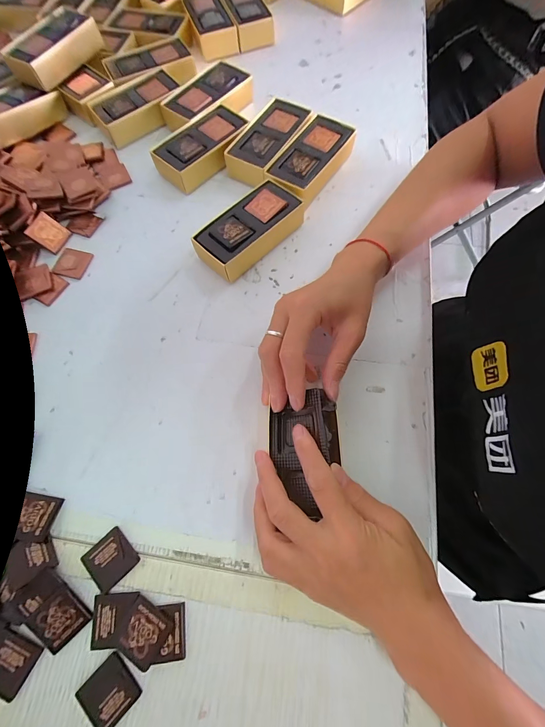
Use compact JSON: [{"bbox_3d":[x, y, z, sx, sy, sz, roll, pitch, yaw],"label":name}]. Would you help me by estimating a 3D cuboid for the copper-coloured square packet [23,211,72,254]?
[{"bbox_3d":[-0.248,-0.145,0.354,0.004,0.034,0.032,10,67,52],"label":"copper-coloured square packet"}]

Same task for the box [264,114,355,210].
[{"bbox_3d":[0.045,-0.231,0.374,0.060,0.034,0.117,35,74,13],"label":"box"}]

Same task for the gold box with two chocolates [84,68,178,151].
[{"bbox_3d":[-0.174,-0.333,0.417,0.110,0.031,0.064,-32,72,-10],"label":"gold box with two chocolates"}]

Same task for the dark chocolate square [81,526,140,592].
[{"bbox_3d":[-0.129,0.155,0.253,0.034,0.005,0.034,-41,74,-13],"label":"dark chocolate square"}]

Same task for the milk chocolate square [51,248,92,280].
[{"bbox_3d":[-0.221,-0.111,0.352,0.035,0.004,0.034,16,71,7],"label":"milk chocolate square"}]

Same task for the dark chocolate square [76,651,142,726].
[{"bbox_3d":[-0.115,0.232,0.225,0.034,0.007,0.035,42,76,15],"label":"dark chocolate square"}]

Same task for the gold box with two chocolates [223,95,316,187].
[{"bbox_3d":[-0.003,-0.266,0.388,0.062,0.033,0.118,32,74,12],"label":"gold box with two chocolates"}]

